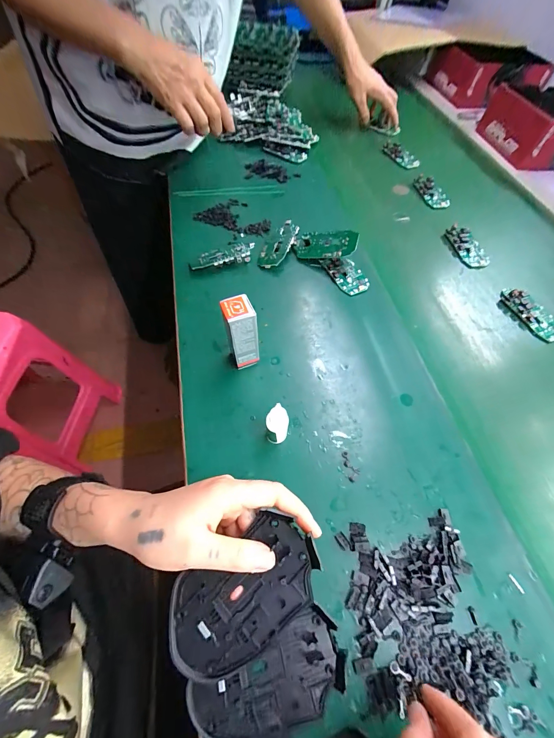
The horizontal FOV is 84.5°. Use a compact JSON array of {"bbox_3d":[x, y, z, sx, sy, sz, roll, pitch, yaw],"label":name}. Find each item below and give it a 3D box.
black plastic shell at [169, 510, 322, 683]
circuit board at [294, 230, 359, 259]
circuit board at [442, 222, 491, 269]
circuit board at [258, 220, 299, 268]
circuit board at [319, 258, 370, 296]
[{"bbox_3d":[-0.024,0.160,0.217,0.111,0.026,0.067,-30,66,-20],"label":"black plastic shell"},{"bbox_3d":[0.072,-0.185,0.453,0.094,0.008,0.043,3,80,23],"label":"circuit board"},{"bbox_3d":[0.319,-0.205,0.507,0.046,0.017,0.086,-13,61,-12],"label":"circuit board"},{"bbox_3d":[0.003,-0.193,0.470,0.041,0.008,0.094,14,68,21],"label":"circuit board"},{"bbox_3d":[0.102,-0.141,0.447,0.044,0.010,0.073,-31,75,-17],"label":"circuit board"}]

